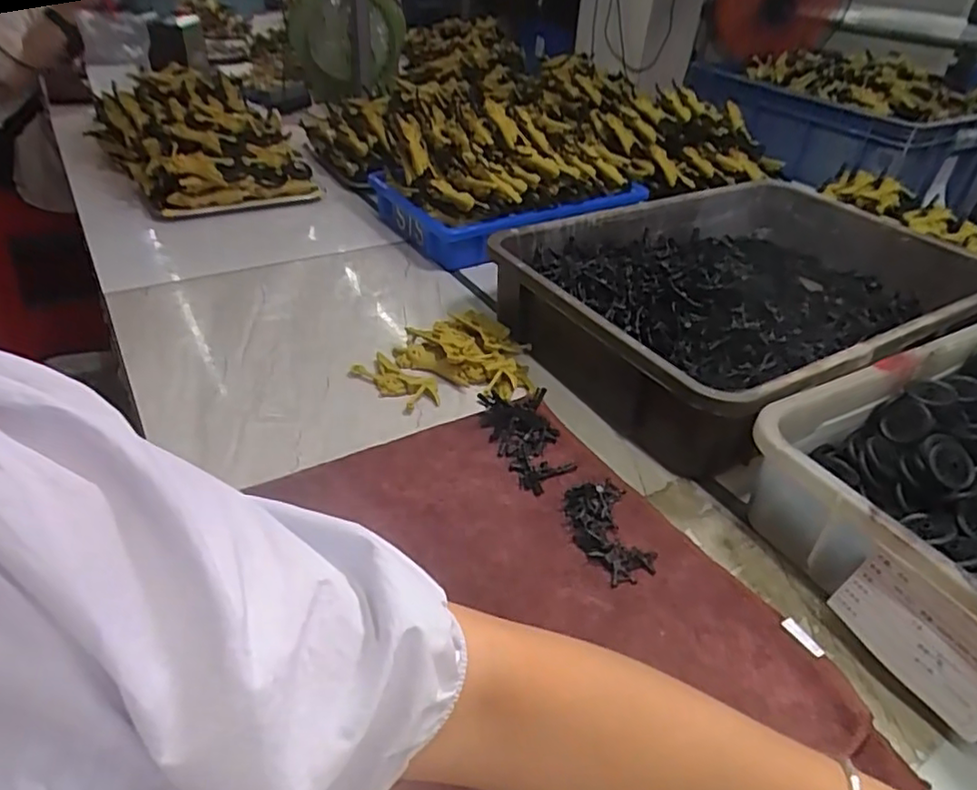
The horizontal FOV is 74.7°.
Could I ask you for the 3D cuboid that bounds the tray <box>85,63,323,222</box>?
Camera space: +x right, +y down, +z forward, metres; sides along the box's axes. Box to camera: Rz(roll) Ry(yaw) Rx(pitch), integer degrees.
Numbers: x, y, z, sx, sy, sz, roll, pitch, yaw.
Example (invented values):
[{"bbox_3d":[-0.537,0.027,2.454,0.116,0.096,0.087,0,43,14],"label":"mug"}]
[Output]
[{"bbox_3d":[-0.456,-0.398,0.999,0.234,0.133,0.340,-25,46,-33],"label":"tray"}]

